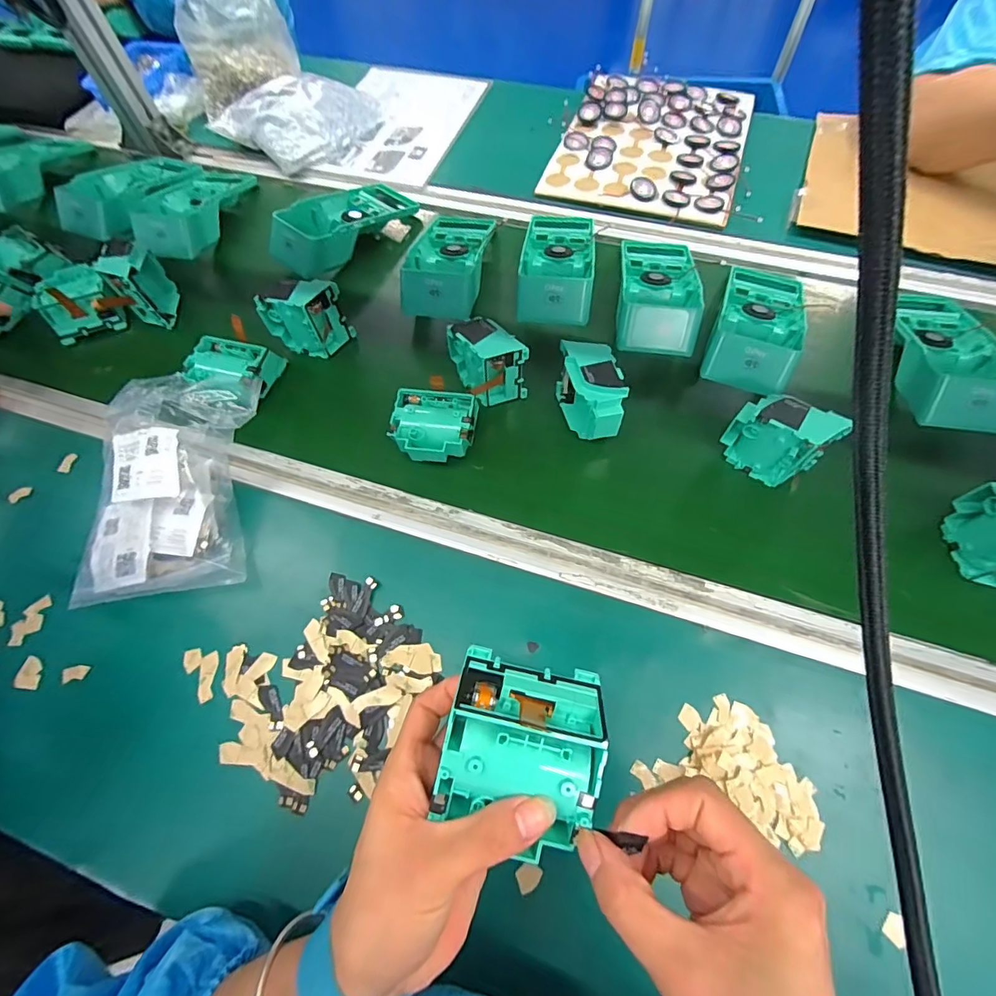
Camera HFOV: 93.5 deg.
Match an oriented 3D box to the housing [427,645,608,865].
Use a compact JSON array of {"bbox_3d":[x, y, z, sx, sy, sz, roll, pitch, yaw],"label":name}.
[{"bbox_3d":[0.013,0.116,0.222,0.071,0.028,0.075,11,66,7],"label":"housing"}]

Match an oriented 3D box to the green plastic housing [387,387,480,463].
[{"bbox_3d":[-0.060,-0.068,0.450,0.075,0.033,0.070,5,65,4],"label":"green plastic housing"}]

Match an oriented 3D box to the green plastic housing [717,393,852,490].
[{"bbox_3d":[0.239,-0.051,0.410,0.086,0.073,0.047,35,72,17],"label":"green plastic housing"}]

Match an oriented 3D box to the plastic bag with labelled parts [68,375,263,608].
[{"bbox_3d":[-0.299,-0.023,0.420,0.141,0.069,0.207,-4,65,0],"label":"plastic bag with labelled parts"}]

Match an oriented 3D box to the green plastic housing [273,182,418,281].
[{"bbox_3d":[-0.194,-0.350,0.589,0.086,0.045,0.190,38,72,17],"label":"green plastic housing"}]

